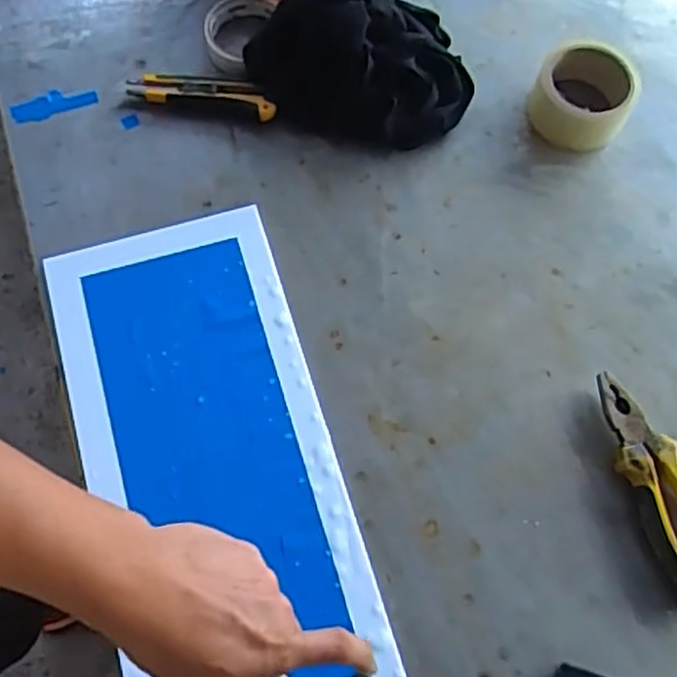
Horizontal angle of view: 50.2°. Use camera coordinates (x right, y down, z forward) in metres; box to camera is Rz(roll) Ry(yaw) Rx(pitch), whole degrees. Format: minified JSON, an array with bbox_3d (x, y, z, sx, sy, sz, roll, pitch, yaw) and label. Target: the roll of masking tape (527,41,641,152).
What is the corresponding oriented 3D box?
[{"bbox_3d":[0.241,-0.238,0.716,0.093,0.052,0.101,0,69,-1],"label":"roll of masking tape"}]

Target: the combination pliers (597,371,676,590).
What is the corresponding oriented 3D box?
[{"bbox_3d":[0.261,0.118,0.587,0.053,0.025,0.188,-19,71,-8],"label":"combination pliers"}]

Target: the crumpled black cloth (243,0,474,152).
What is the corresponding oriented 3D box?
[{"bbox_3d":[0.024,-0.280,0.712,0.221,0.078,0.157,15,70,5],"label":"crumpled black cloth"}]

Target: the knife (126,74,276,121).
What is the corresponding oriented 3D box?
[{"bbox_3d":[-0.137,-0.244,0.722,0.148,0.021,0.031,10,69,3],"label":"knife"}]

